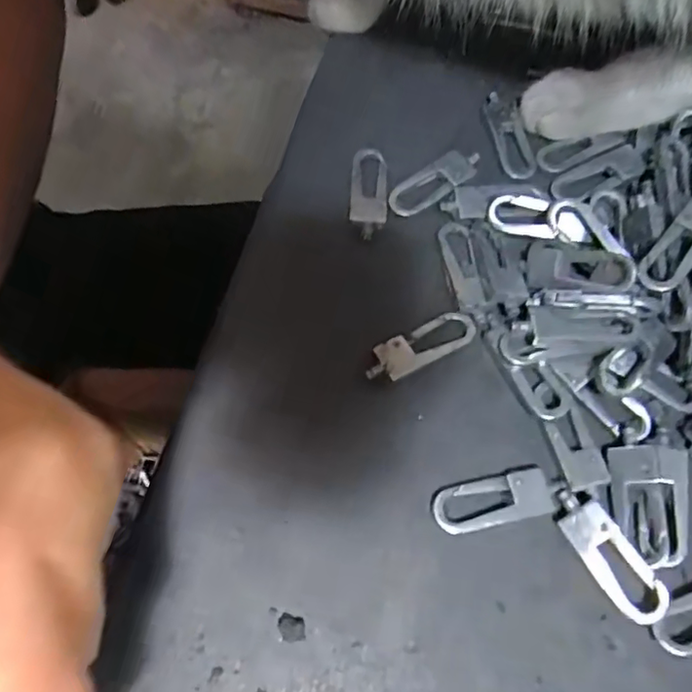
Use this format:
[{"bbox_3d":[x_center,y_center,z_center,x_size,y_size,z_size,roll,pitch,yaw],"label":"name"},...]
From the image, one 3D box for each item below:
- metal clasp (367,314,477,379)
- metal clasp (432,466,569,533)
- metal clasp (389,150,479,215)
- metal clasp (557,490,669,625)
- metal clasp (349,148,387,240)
[{"bbox_3d":[0.027,-0.001,0.218,0.044,0.004,0.013,-26,71,-14],"label":"metal clasp"},{"bbox_3d":[0.050,0.050,0.198,0.043,0.004,0.015,-10,67,-8],"label":"metal clasp"},{"bbox_3d":[0.035,-0.067,0.246,0.043,0.005,0.015,-35,73,-17],"label":"metal clasp"},{"bbox_3d":[0.083,0.065,0.191,0.014,0.007,0.043,-32,72,-16],"label":"metal clasp"},{"bbox_3d":[0.009,-0.064,0.246,0.015,0.008,0.041,4,66,-2],"label":"metal clasp"}]

